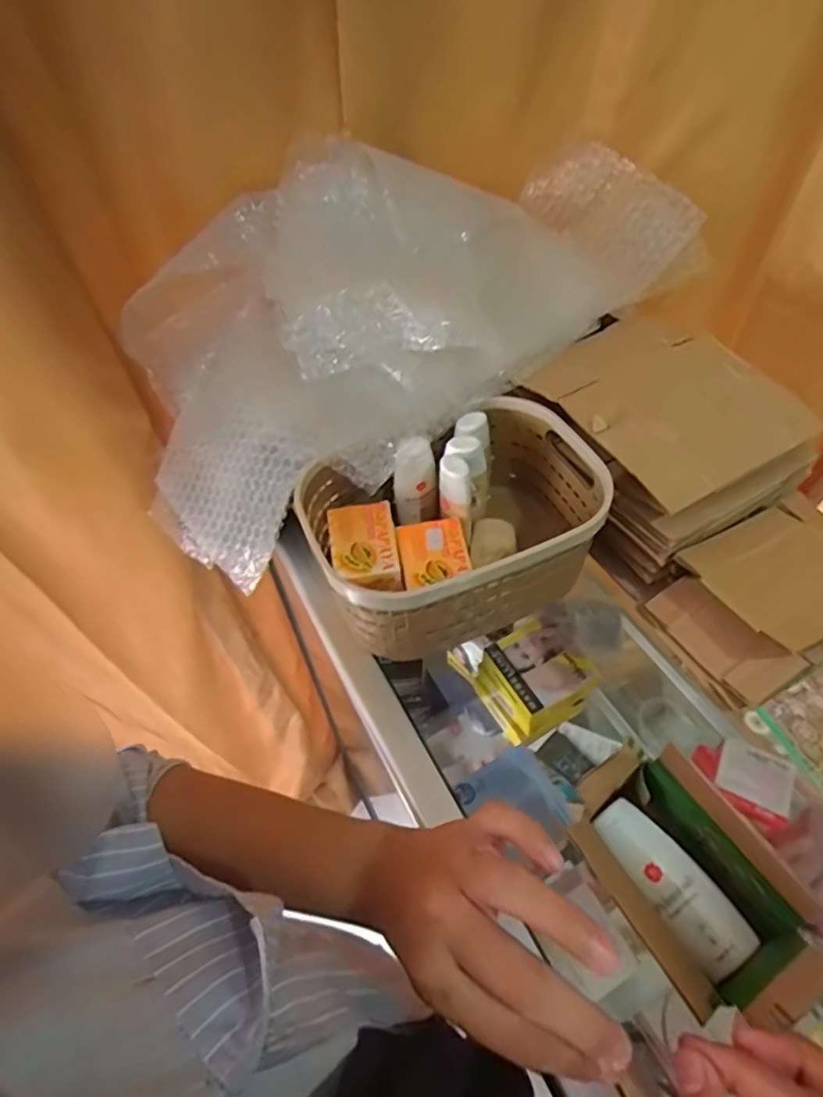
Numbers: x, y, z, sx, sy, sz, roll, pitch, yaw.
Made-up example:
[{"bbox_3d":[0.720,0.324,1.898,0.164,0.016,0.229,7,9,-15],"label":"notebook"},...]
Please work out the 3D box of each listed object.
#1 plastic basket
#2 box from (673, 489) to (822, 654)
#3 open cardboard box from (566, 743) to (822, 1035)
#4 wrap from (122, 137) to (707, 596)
[{"bbox_3d":[0.036,-0.016,0.474,0.219,0.104,0.153,-17,52,-11],"label":"plastic basket"},{"bbox_3d":[0.266,0.014,0.416,0.113,0.016,0.099,-22,53,-15],"label":"box"},{"bbox_3d":[0.150,0.176,0.323,0.063,0.068,0.126,-26,54,-18],"label":"open cardboard box"},{"bbox_3d":[-0.007,-0.193,0.553,0.505,0.211,0.251,-34,57,-23],"label":"wrap"}]

